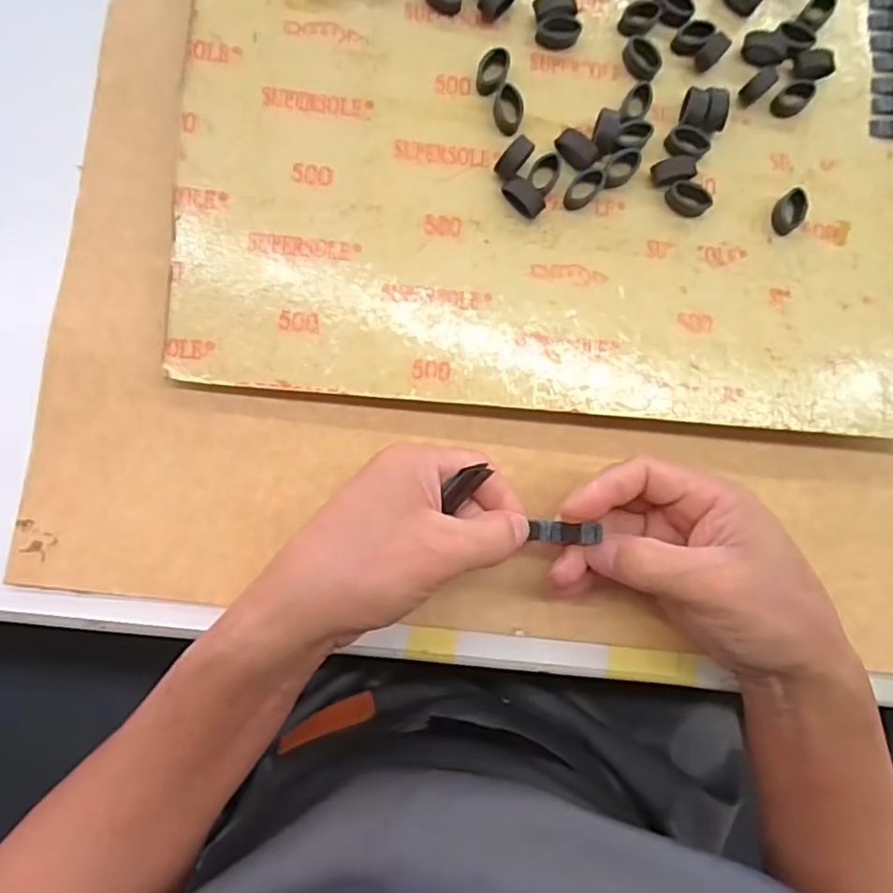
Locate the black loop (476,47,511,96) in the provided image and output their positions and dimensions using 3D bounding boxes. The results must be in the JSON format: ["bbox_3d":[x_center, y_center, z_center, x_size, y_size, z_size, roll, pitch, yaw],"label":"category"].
[{"bbox_3d":[0.024,-0.186,0.321,0.014,0.011,0.020,23,87,-4],"label":"black loop"}]

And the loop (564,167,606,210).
[{"bbox_3d":[0.069,-0.129,0.323,0.024,0.008,0.014,-45,92,-4],"label":"loop"}]

